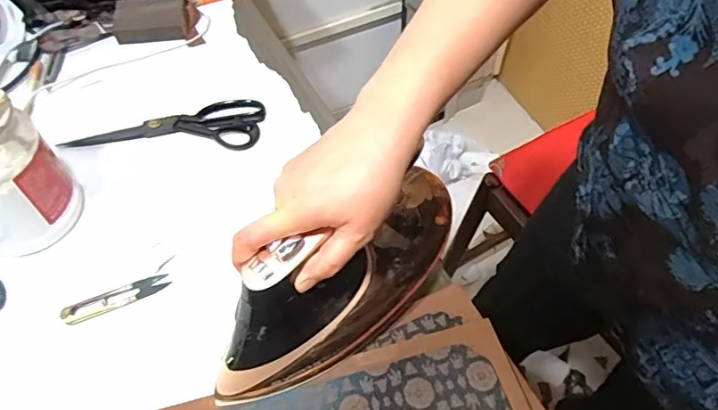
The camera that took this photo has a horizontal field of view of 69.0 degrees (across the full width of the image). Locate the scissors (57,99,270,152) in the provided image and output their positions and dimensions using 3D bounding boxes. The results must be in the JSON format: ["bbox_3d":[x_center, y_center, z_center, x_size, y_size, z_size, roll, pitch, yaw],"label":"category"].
[{"bbox_3d":[-0.251,-0.107,0.688,0.250,0.011,0.083,0,53,2],"label":"scissors"}]

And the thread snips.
[{"bbox_3d":[-0.249,0.094,0.536,0.104,0.011,0.021,-24,56,-15],"label":"thread snips"}]

